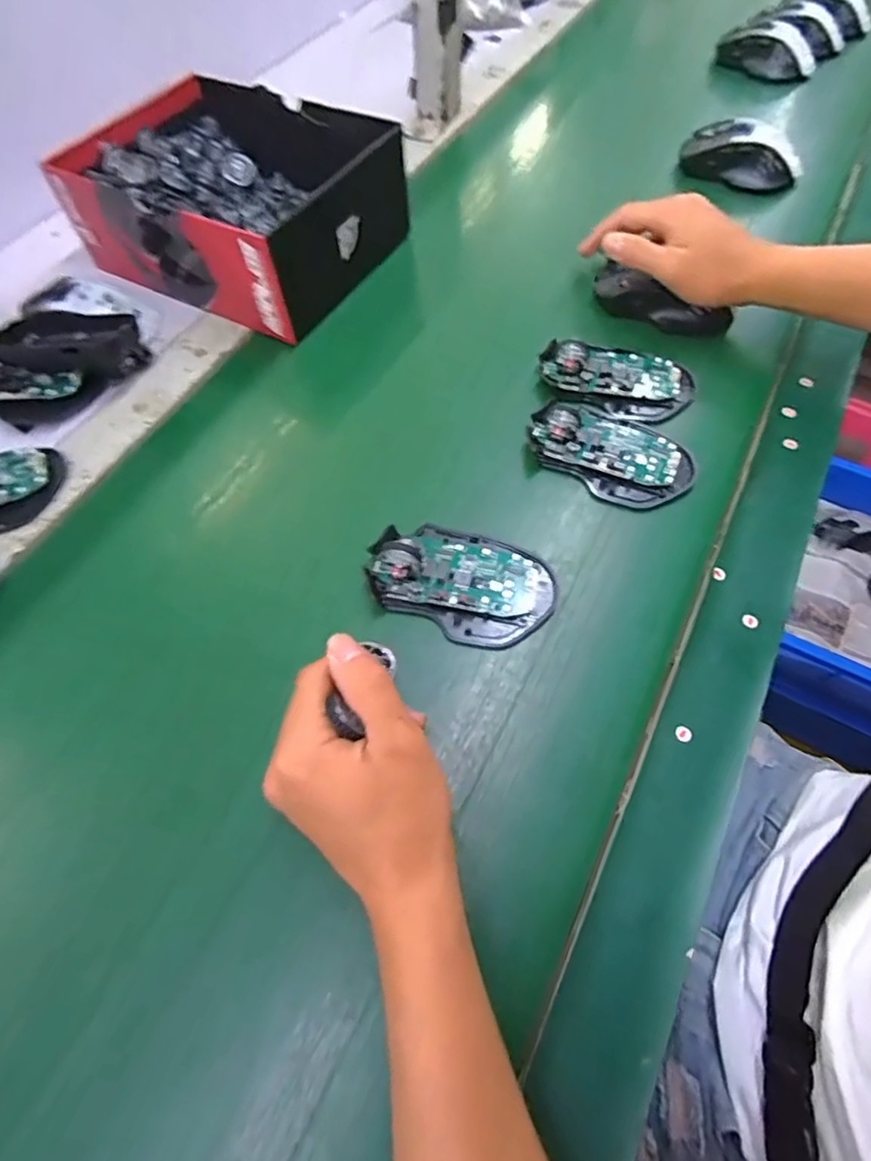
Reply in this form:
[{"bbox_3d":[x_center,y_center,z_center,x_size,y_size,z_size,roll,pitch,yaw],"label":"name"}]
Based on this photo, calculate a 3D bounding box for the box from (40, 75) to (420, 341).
[{"bbox_3d":[-0.178,-0.337,0.516,0.258,0.081,0.190,25,64,15],"label":"box"}]

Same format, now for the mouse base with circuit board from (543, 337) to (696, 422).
[{"bbox_3d":[0.139,-0.160,0.443,0.113,0.024,0.062,20,63,13],"label":"mouse base with circuit board"}]

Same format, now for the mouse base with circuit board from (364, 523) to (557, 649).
[{"bbox_3d":[0.015,-0.002,0.362,0.115,0.020,0.074,16,62,11],"label":"mouse base with circuit board"}]

